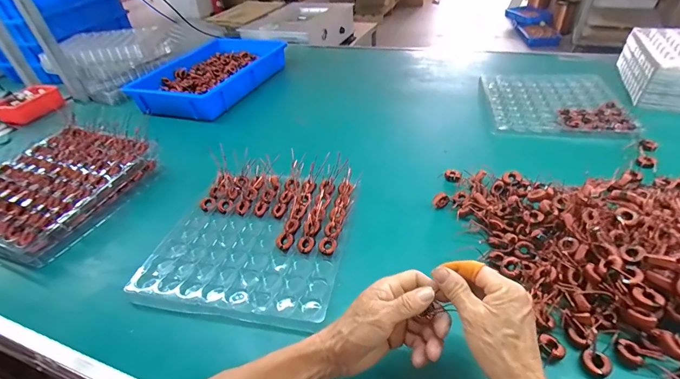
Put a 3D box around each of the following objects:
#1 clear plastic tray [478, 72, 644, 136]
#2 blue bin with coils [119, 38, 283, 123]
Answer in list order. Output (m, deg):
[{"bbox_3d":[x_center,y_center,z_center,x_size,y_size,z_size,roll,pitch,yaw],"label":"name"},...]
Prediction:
[{"bbox_3d":[0.501,-0.214,0.824,0.285,0.022,0.285,5,41,13],"label":"clear plastic tray"},{"bbox_3d":[-0.396,-0.350,1.077,0.331,0.100,0.461,13,43,22],"label":"blue bin with coils"}]

